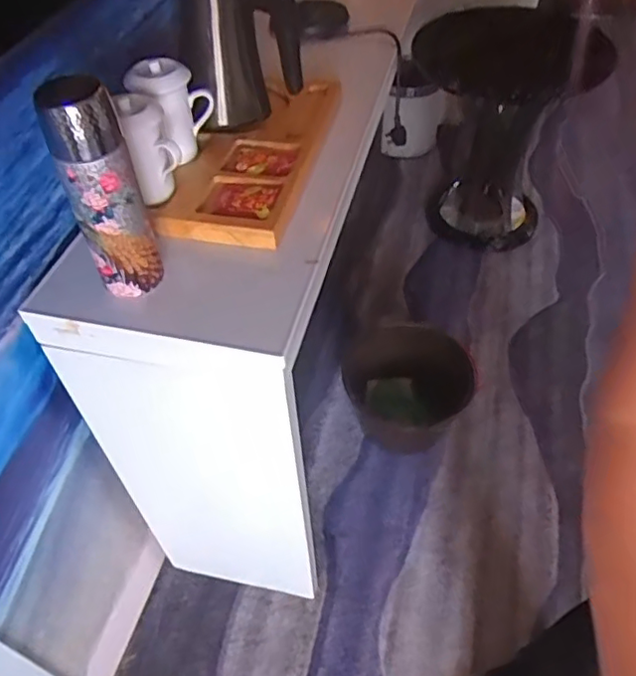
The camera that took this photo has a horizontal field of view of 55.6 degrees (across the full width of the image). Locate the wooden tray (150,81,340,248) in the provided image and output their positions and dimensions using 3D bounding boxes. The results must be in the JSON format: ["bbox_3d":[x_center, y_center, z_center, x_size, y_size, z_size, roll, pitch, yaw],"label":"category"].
[{"bbox_3d":[-0.082,-0.251,0.810,0.176,0.035,0.333,9,50,10],"label":"wooden tray"}]

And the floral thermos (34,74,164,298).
[{"bbox_3d":[-0.210,-0.143,0.598,0.069,0.214,0.065,-24,52,-18],"label":"floral thermos"}]

